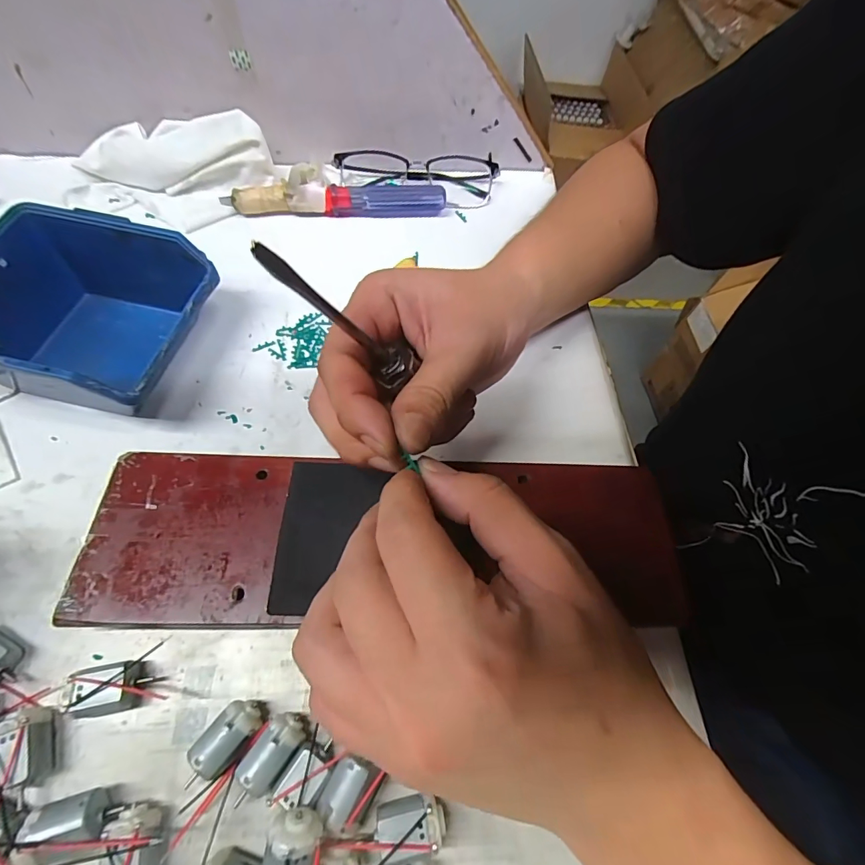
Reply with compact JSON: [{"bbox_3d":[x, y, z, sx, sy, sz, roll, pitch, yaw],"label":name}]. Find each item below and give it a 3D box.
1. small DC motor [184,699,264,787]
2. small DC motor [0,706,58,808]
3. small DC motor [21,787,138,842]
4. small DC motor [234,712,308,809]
[{"bbox_3d":[-0.089,0.133,0.189,0.018,0.019,0.032,34,65,13],"label":"small DC motor"},{"bbox_3d":[-0.170,0.134,0.181,0.016,0.018,0.031,-14,64,-12],"label":"small DC motor"},{"bbox_3d":[-0.140,0.153,0.174,0.032,0.019,0.014,-9,63,-9],"label":"small DC motor"},{"bbox_3d":[-0.069,0.138,0.188,0.017,0.018,0.035,34,64,13],"label":"small DC motor"}]

